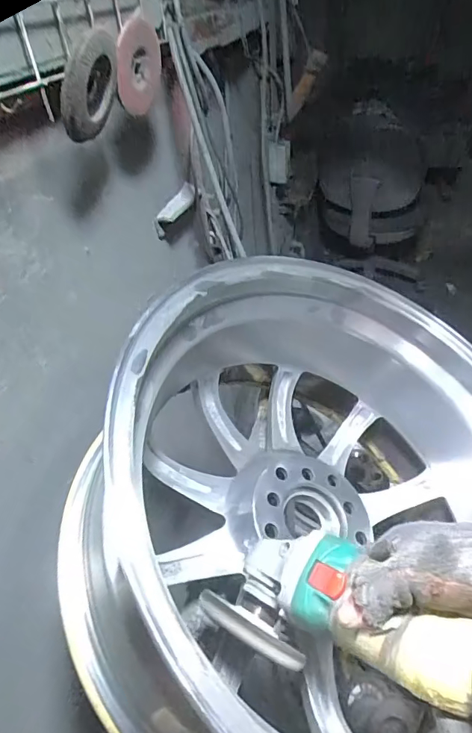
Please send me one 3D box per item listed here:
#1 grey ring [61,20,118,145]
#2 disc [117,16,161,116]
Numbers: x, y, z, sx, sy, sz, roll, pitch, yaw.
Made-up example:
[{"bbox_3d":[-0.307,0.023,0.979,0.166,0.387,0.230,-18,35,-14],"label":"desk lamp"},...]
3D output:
[{"bbox_3d":[-0.134,-0.269,0.439,0.014,0.087,0.096,25,58,6],"label":"grey ring"},{"bbox_3d":[-0.106,-0.335,0.526,0.009,0.089,0.098,25,33,10],"label":"disc"}]

